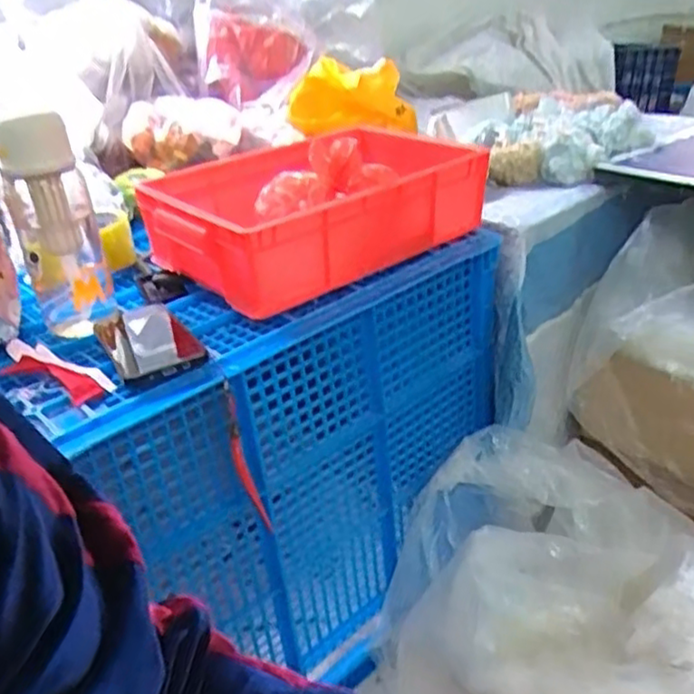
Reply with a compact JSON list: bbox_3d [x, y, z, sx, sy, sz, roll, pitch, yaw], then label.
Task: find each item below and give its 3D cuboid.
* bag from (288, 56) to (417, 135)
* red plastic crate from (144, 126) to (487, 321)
[{"bbox_3d":[-0.001,-0.427,1.170,0.145,0.097,0.199,-29,36,-35],"label":"bag"},{"bbox_3d":[-0.040,-0.169,0.812,0.356,0.111,0.272,-27,34,-32],"label":"red plastic crate"}]

